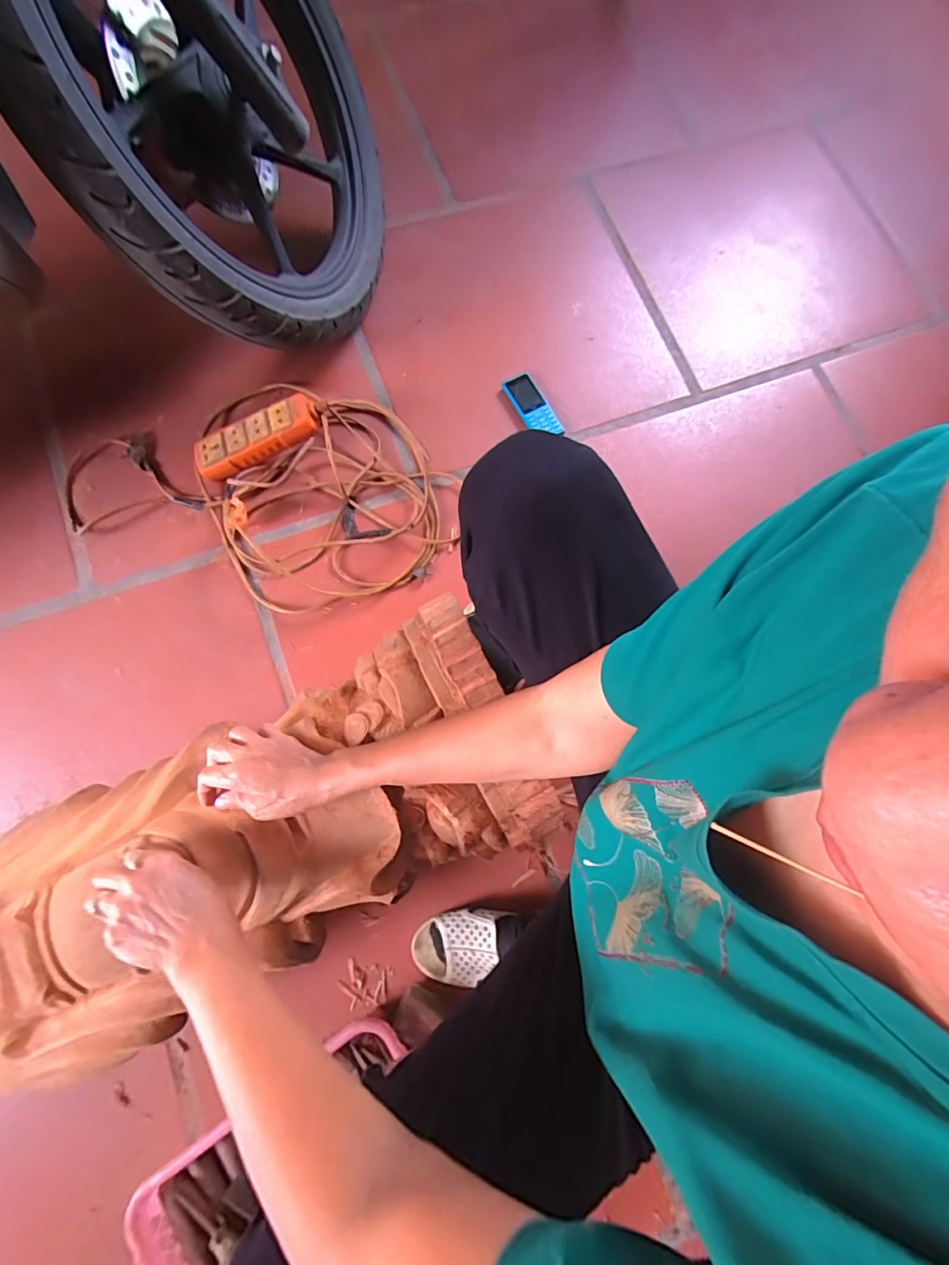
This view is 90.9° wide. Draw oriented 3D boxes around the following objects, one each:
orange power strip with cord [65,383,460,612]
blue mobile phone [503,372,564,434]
[{"bbox_3d":[-0.299,-0.231,0.694,0.509,0.083,0.350,22,79,3],"label":"orange power strip with cord"},{"bbox_3d":[0.098,-0.381,0.780,0.058,0.014,0.123,-27,80,-14],"label":"blue mobile phone"}]

